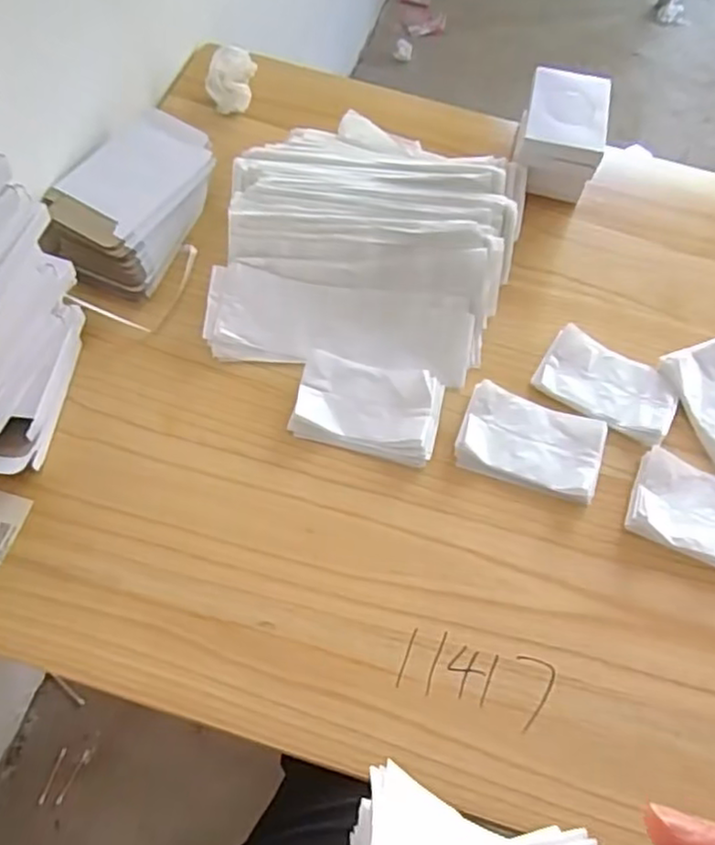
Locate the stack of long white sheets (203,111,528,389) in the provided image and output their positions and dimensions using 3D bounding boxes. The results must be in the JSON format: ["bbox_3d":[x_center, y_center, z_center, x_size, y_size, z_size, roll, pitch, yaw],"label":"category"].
[{"bbox_3d":[0.018,-0.205,0.699,0.291,0.062,0.319,8,62,1],"label":"stack of long white sheets"}]

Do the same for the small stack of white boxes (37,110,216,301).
[{"bbox_3d":[-0.235,-0.233,0.703,0.118,0.063,0.210,20,63,8],"label":"small stack of white boxes"}]

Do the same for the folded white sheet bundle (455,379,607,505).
[{"bbox_3d":[0.161,0.019,0.621,0.128,0.018,0.084,20,63,7],"label":"folded white sheet bundle"}]

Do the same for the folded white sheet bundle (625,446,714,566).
[{"bbox_3d":[0.312,0.083,0.594,0.130,0.016,0.085,24,63,10],"label":"folded white sheet bundle"}]

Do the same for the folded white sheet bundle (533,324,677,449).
[{"bbox_3d":[0.245,-0.039,0.653,0.128,0.019,0.082,30,64,12],"label":"folded white sheet bundle"}]

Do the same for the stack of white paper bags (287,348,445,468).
[{"bbox_3d":[0.011,-0.015,0.626,0.131,0.017,0.087,12,62,3],"label":"stack of white paper bags"}]

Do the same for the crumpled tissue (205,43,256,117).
[{"bbox_3d":[-0.154,-0.414,0.813,0.052,0.044,0.071,8,62,1],"label":"crumpled tissue"}]

